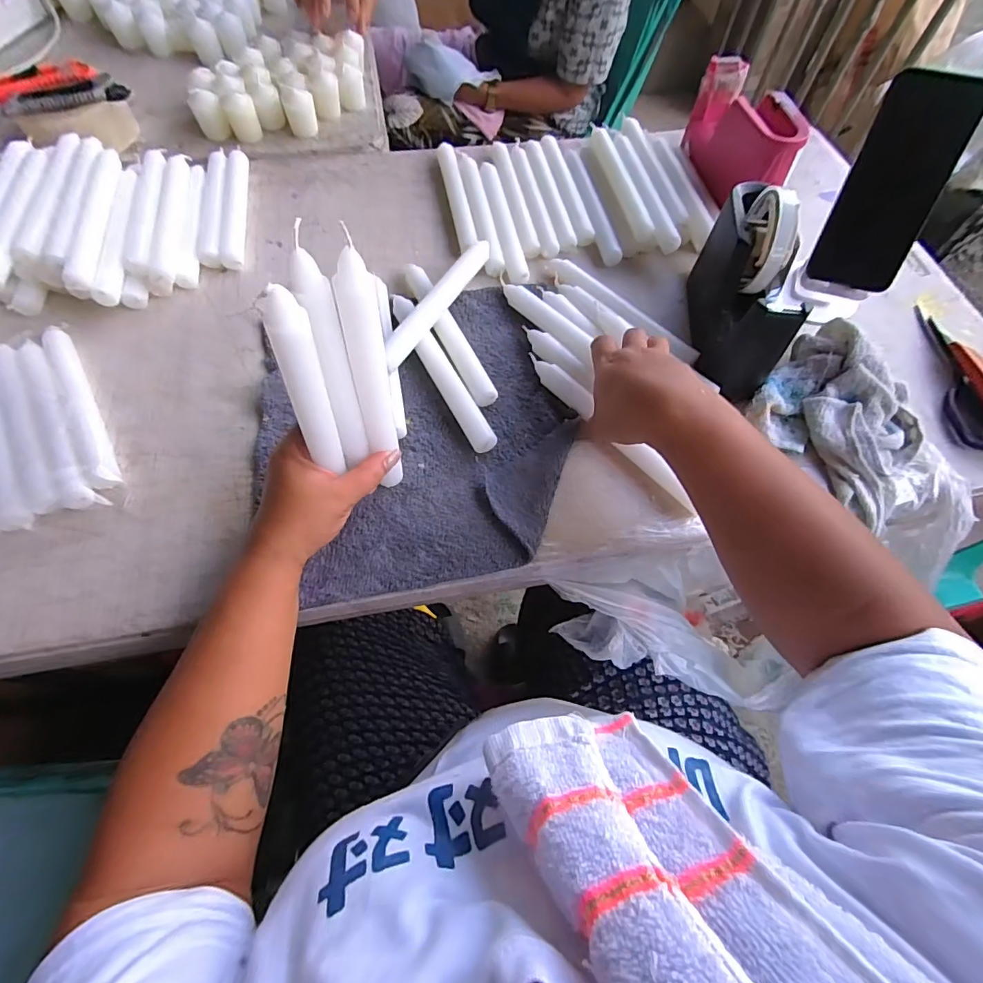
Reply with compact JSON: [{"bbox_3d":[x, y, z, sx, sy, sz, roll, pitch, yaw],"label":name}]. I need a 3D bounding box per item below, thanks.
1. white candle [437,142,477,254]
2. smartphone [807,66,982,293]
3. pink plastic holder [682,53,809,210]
[{"bbox_3d":[-0.043,-0.358,0.588,0.020,0.018,0.194,-9,64,-6],"label":"white candle"},{"bbox_3d":[0.365,-0.276,0.442,0.076,0.167,0.012,21,29,15],"label":"smartphone"},{"bbox_3d":[0.293,-0.416,0.577,0.058,0.089,0.192,-11,64,-7],"label":"pink plastic holder"}]

